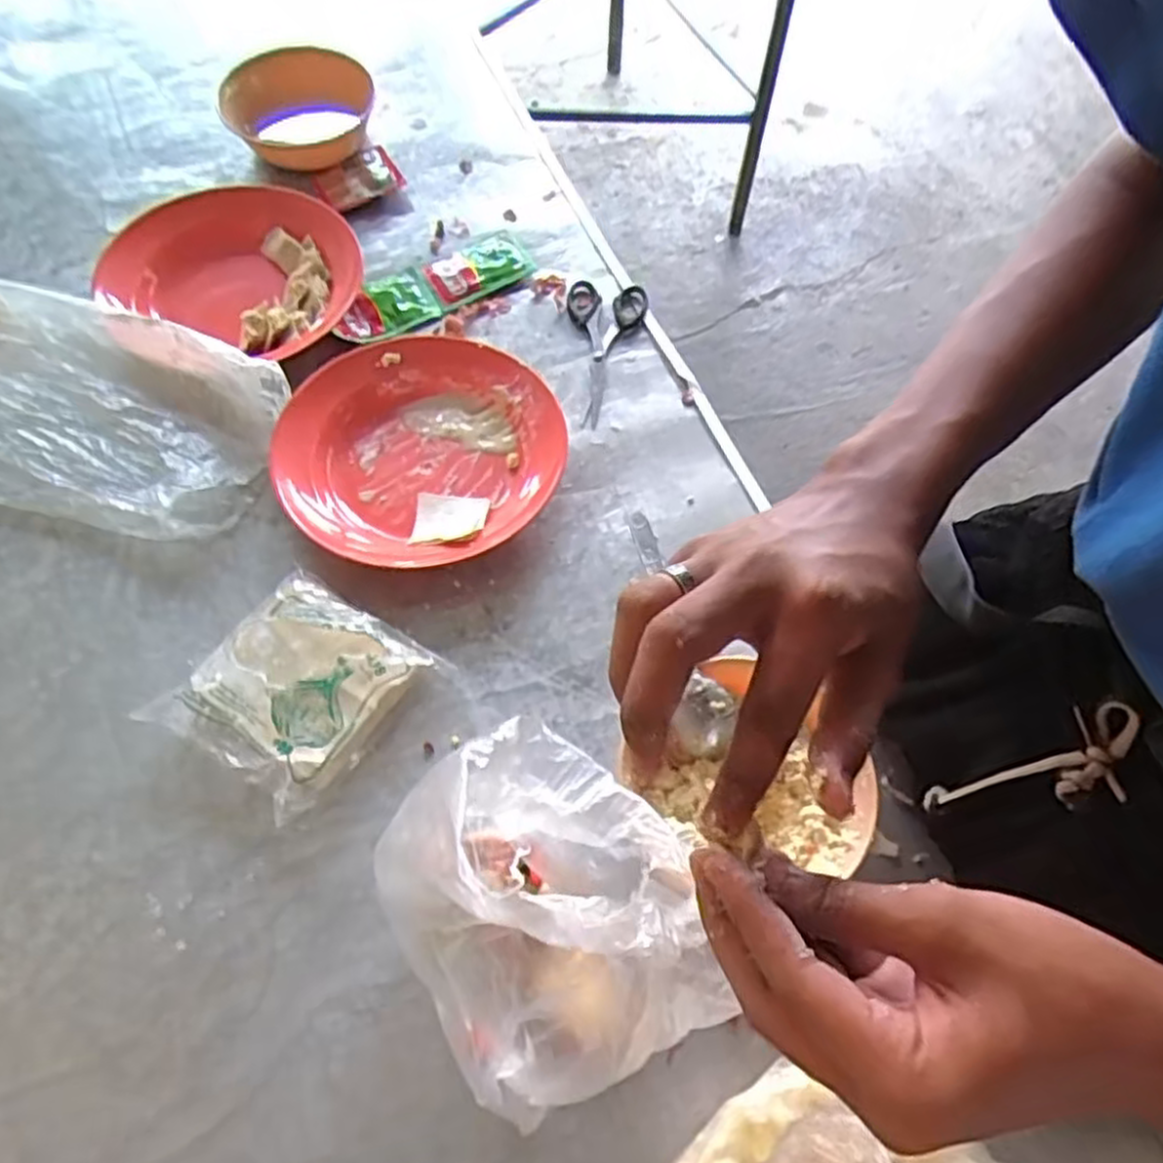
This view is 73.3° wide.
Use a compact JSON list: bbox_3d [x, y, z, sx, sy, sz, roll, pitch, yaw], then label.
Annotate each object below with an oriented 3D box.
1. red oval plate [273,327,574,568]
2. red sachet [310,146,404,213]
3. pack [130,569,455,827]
[{"bbox_3d":[-0.119,-0.100,0.588,0.206,0.050,0.213,37,66,17],"label":"red oval plate"},{"bbox_3d":[-0.215,-0.386,0.749,0.084,0.019,0.066,-26,65,-15],"label":"red sachet"},{"bbox_3d":[-0.182,0.061,0.487,0.125,0.054,0.137,35,66,16],"label":"pack"}]

